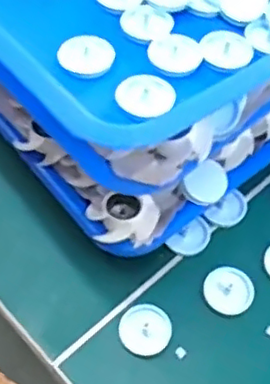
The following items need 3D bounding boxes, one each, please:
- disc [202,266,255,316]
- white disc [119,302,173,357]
[{"bbox_3d":[0.060,0.063,0.404,0.031,0.004,0.031,1,59,-2],"label":"disc"},{"bbox_3d":[0.007,0.085,0.389,0.031,0.006,0.032,1,59,-2],"label":"white disc"}]

